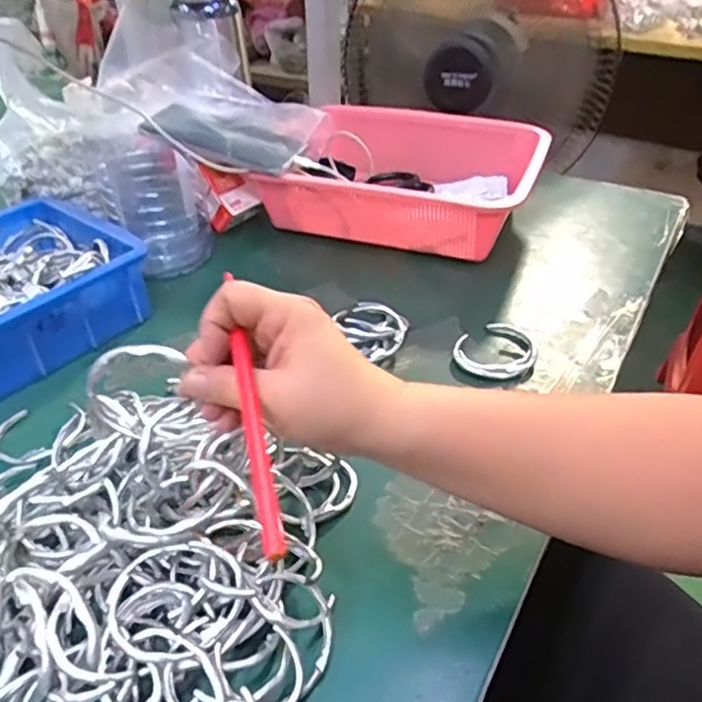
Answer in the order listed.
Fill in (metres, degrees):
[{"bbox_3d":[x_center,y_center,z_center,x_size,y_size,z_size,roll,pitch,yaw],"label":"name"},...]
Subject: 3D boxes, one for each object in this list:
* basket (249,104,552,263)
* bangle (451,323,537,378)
[{"bbox_3d":[0.063,-0.187,0.710,0.270,0.091,0.217,12,39,17],"label":"basket"},{"bbox_3d":[0.121,-0.004,0.542,0.067,0.011,0.074,4,38,7],"label":"bangle"}]

